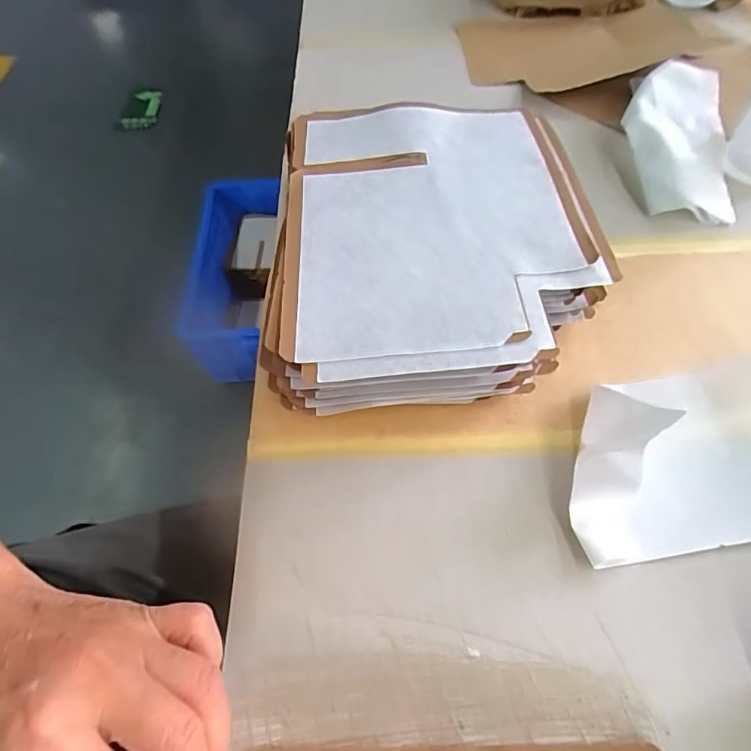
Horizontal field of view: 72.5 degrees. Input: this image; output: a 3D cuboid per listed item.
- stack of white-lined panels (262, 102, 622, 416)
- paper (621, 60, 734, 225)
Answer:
[{"bbox_3d":[0.040,-0.091,0.373,0.208,0.067,0.249,-1,57,3],"label":"stack of white-lined panels"},{"bbox_3d":[0.270,-0.211,0.458,0.087,0.040,0.174,10,58,11],"label":"paper"}]

